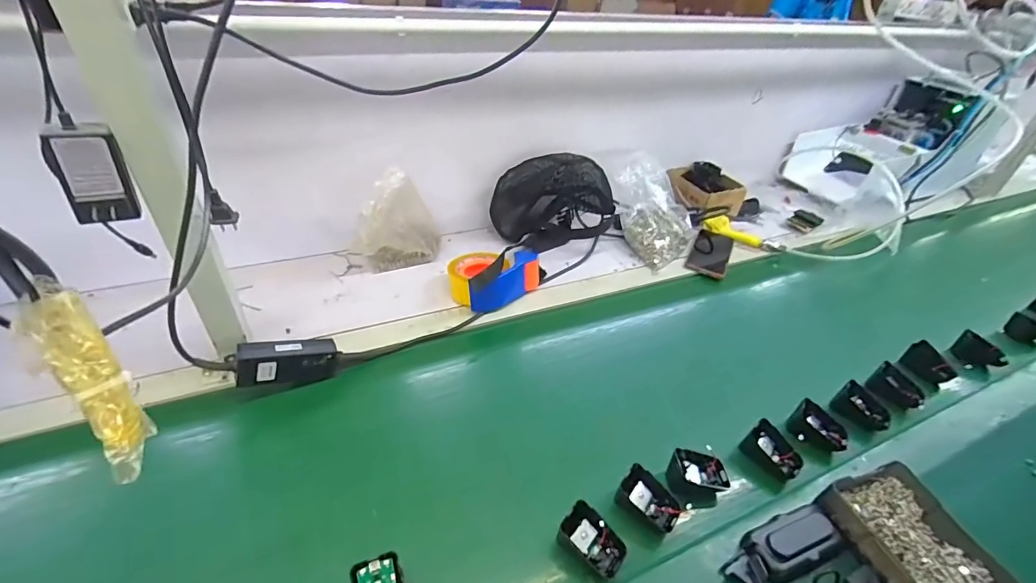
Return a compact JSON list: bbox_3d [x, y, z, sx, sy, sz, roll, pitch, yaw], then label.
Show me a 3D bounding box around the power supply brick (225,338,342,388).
[{"bbox_3d":[-0.297,0.092,0.580,0.119,0.052,0.029,1,33,-35],"label":"power supply brick"}]

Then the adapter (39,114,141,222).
[{"bbox_3d":[-0.381,-0.108,0.402,0.049,0.086,0.029,-25,46,-34],"label":"adapter"}]

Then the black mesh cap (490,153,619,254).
[{"bbox_3d":[0.073,-0.177,0.901,0.182,0.169,0.174,-26,47,-36],"label":"black mesh cap"}]

